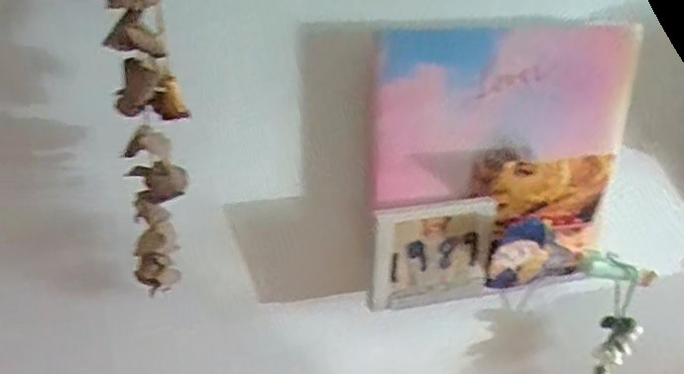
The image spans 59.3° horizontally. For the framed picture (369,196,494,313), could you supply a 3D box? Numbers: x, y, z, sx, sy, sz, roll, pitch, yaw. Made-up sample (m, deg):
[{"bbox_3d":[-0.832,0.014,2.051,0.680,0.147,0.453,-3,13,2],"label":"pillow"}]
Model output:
[{"bbox_3d":[0.100,0.078,0.664,0.146,0.133,0.016,-6,21,-18],"label":"framed picture"}]

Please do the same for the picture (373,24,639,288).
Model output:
[{"bbox_3d":[0.180,-0.025,0.660,0.297,0.287,0.046,-6,14,-15],"label":"picture"}]

